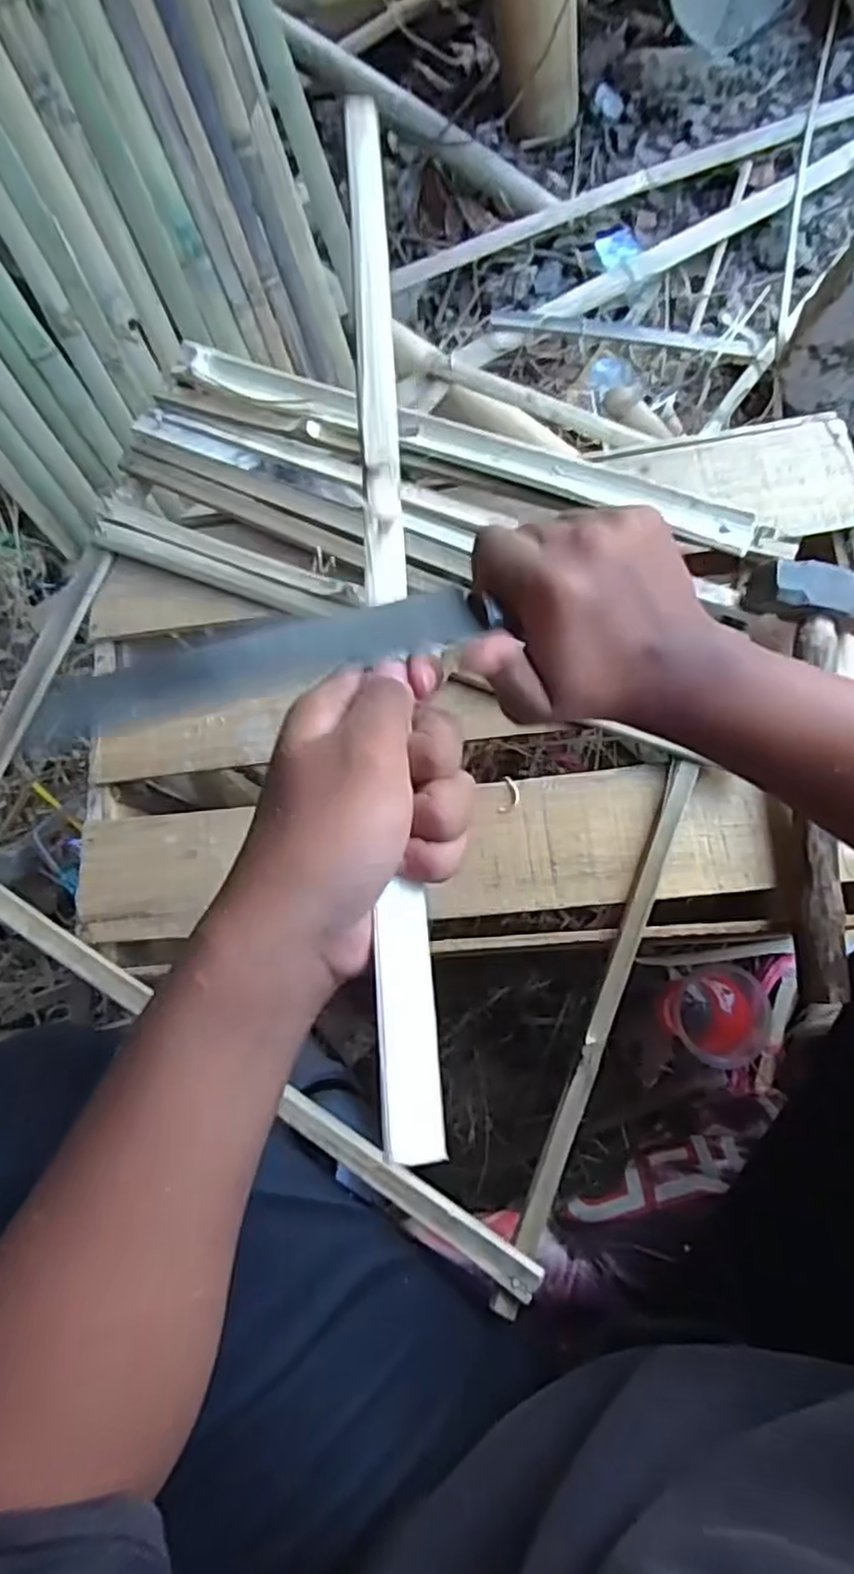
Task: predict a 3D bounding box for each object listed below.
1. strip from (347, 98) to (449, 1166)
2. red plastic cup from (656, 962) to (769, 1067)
[{"bbox_3d":[-0.018,-0.124,0.320,0.020,0.013,0.520,-5,71,4],"label":"strip"},{"bbox_3d":[0.296,0.231,0.731,0.084,0.075,0.089,-2,78,9],"label":"red plastic cup"}]

